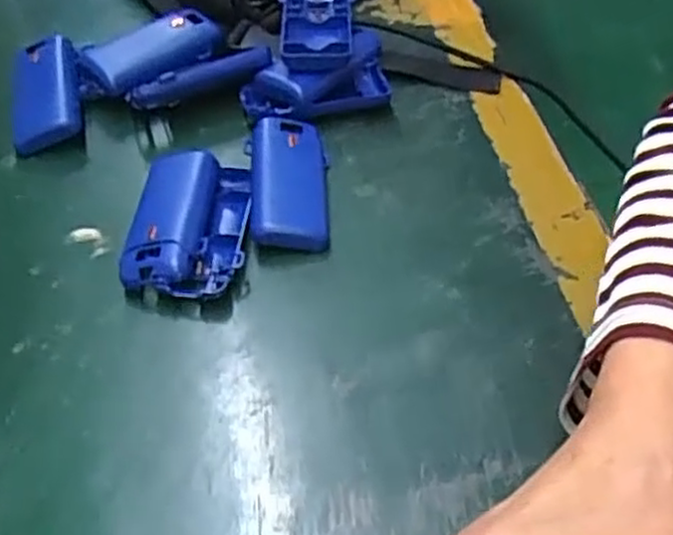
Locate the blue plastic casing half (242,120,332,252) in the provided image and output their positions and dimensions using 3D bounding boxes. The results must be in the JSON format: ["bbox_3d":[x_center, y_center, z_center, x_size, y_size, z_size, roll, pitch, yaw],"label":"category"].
[{"bbox_3d":[-0.028,-0.051,0.428,0.045,0.026,0.091,-1,53,-1],"label":"blue plastic casing half"}]

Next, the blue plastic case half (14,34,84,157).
[{"bbox_3d":[-0.185,-0.112,0.473,0.041,0.025,0.086,-9,53,-7],"label":"blue plastic case half"}]

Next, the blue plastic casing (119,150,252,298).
[{"bbox_3d":[-0.079,-0.026,0.407,0.059,0.032,0.093,6,53,5],"label":"blue plastic casing"}]

